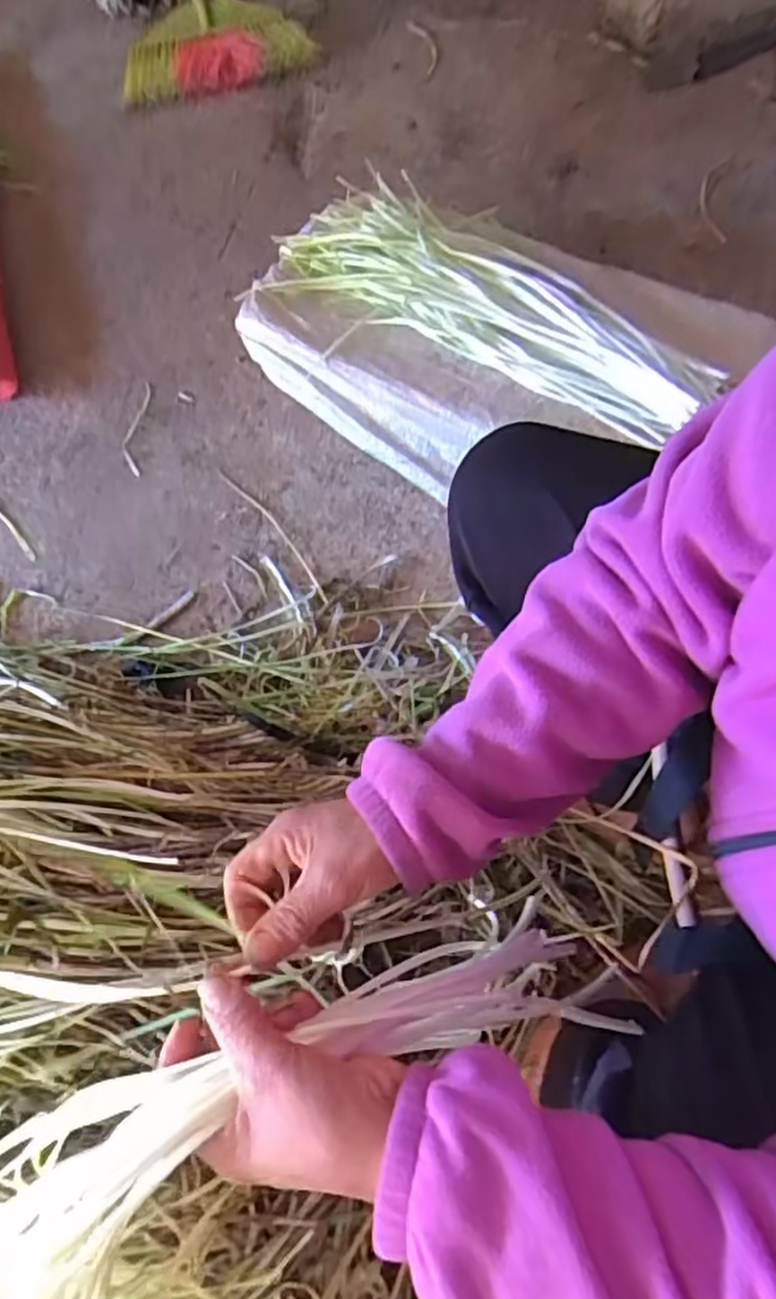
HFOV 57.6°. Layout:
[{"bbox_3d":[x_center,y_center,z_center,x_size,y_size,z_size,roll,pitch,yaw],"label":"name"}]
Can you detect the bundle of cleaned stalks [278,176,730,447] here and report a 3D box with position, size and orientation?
[{"bbox_3d":[0.124,-0.461,0.920,0.606,0.044,0.224,32,69,18],"label":"bundle of cleaned stalks"}]

